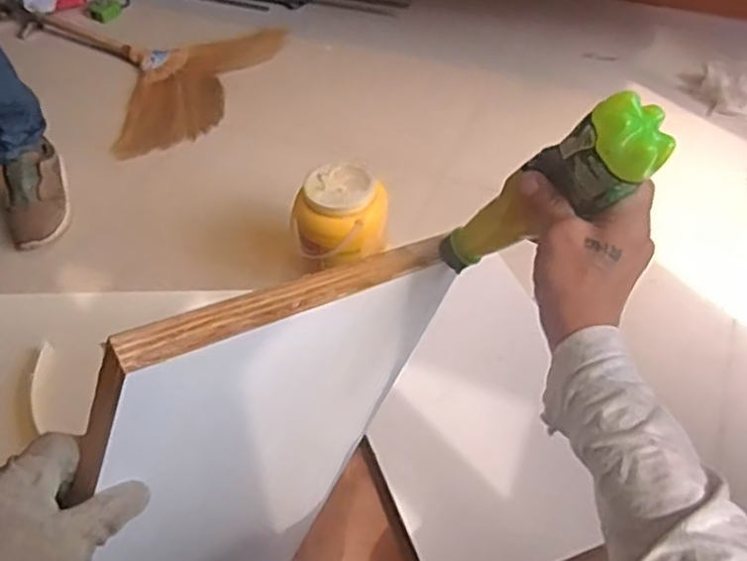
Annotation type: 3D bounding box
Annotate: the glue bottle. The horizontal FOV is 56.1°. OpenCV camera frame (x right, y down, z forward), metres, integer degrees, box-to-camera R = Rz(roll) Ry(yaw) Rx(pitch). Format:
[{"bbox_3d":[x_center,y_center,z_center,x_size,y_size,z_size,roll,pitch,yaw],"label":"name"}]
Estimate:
[{"bbox_3d":[0.117,-0.057,0.496,0.050,0.194,0.044,40,54,-10],"label":"glue bottle"}]

